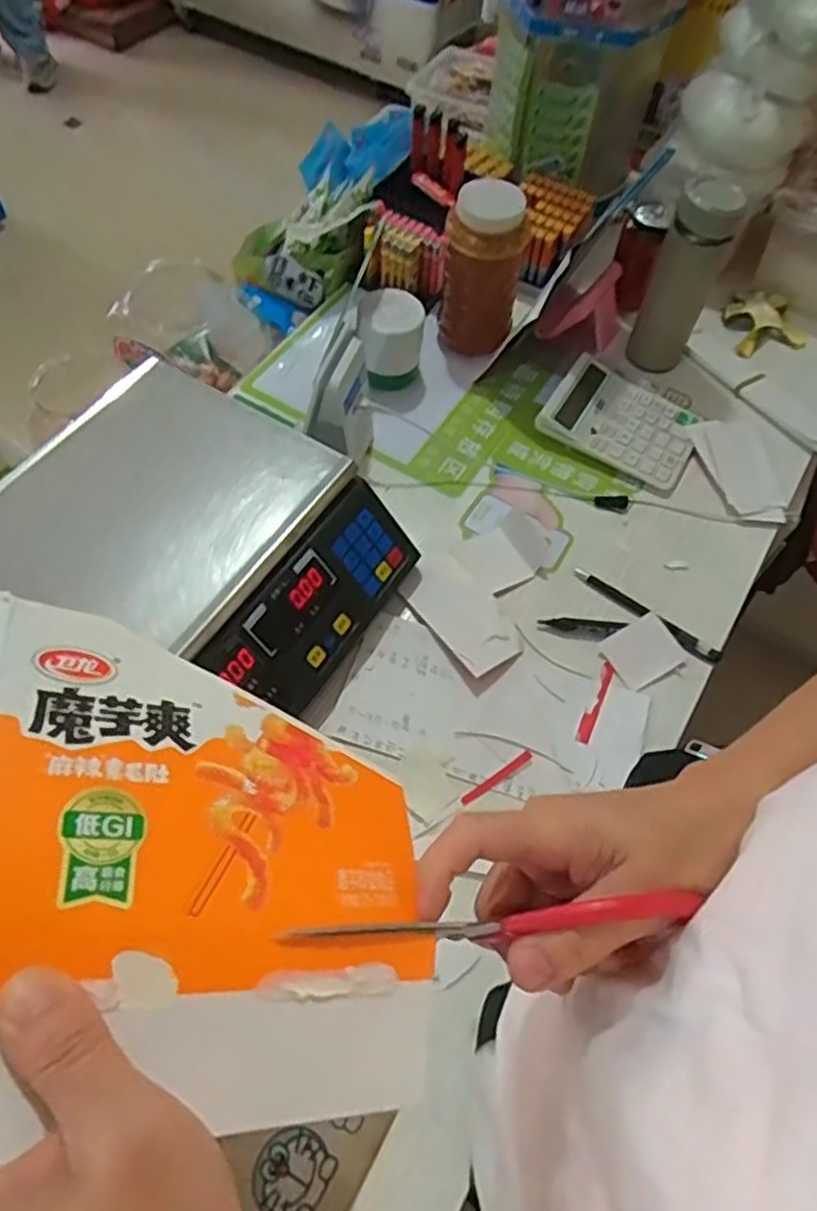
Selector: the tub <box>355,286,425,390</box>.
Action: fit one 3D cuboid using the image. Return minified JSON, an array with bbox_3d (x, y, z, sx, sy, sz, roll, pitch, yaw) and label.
[{"bbox_3d":[-0.020,-0.296,0.812,0.070,0.085,0.061,4,60,0],"label":"tub"}]

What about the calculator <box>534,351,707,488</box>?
[{"bbox_3d":[0.242,-0.210,0.804,0.156,0.039,0.133,28,63,13],"label":"calculator"}]

